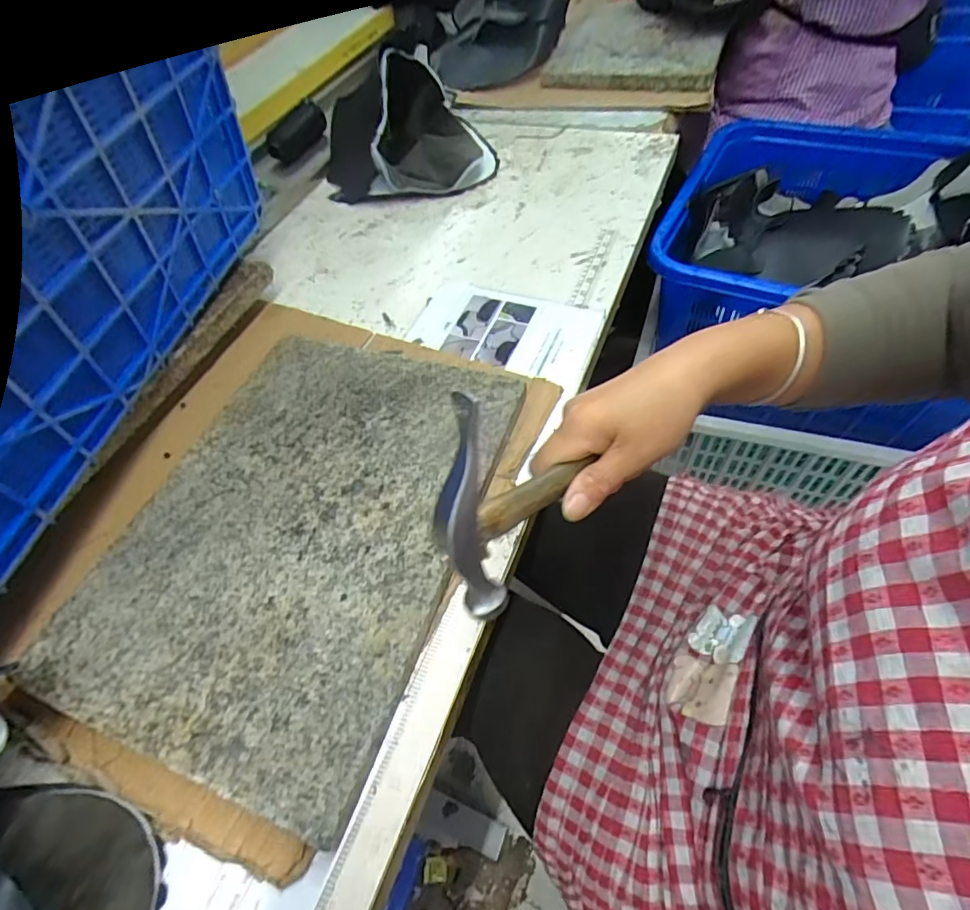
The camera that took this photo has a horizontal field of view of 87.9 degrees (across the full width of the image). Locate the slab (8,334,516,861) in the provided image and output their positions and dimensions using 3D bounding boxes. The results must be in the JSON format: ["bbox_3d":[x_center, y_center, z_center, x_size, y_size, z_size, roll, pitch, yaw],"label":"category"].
[{"bbox_3d":[-0.159,0.045,0.440,0.287,0.021,0.382,12,57,19],"label":"slab"}]

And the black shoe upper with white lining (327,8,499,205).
[{"bbox_3d":[-0.116,-0.494,0.748,0.254,0.147,0.156,-8,53,5],"label":"black shoe upper with white lining"}]

